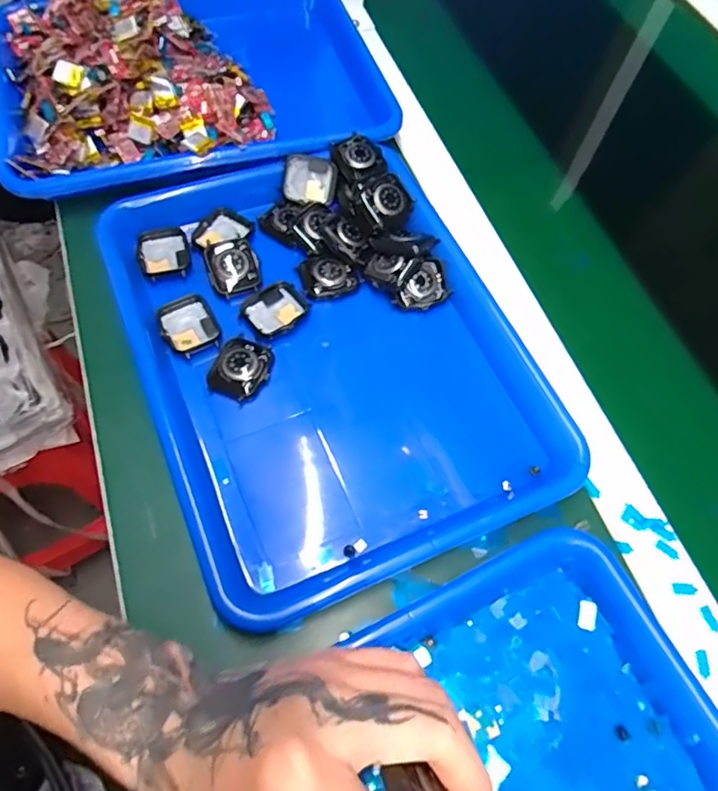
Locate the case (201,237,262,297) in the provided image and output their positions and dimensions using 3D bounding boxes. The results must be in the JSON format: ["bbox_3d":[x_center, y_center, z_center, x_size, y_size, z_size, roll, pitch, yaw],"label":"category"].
[{"bbox_3d":[-0.098,-0.099,0.437,0.038,0.012,0.044,-15,65,-10],"label":"case"}]

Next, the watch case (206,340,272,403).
[{"bbox_3d":[-0.083,-0.019,0.403,0.038,0.012,0.044,20,64,8],"label":"watch case"}]

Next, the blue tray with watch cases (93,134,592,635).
[{"bbox_3d":[-0.024,-0.038,0.414,0.262,0.039,0.334,-21,66,-13],"label":"blue tray with watch cases"}]

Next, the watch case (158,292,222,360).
[{"bbox_3d":[-0.123,-0.049,0.418,0.037,0.014,0.045,-28,68,-15],"label":"watch case"}]

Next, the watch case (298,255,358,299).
[{"bbox_3d":[-0.024,-0.093,0.441,0.040,0.009,0.036,-14,64,-9],"label":"watch case"}]

